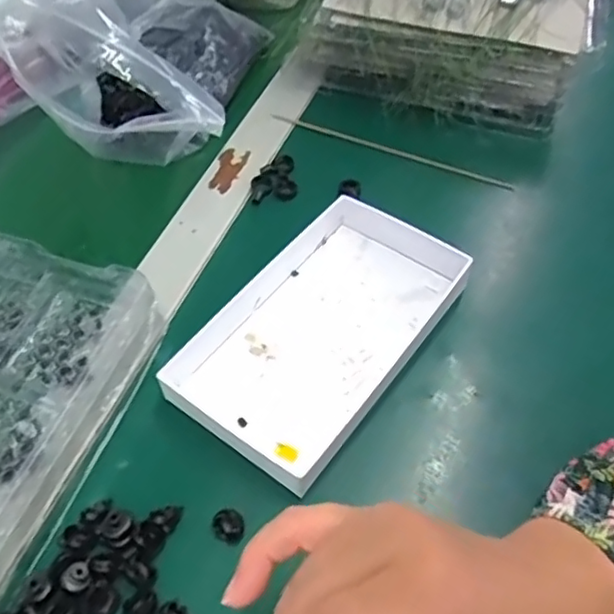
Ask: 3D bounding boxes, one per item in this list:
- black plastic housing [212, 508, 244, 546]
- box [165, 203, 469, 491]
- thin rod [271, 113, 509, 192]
[{"bbox_3d":[-0.039,0.108,0.315,0.015,0.012,0.014,-1,54,1],"label":"black plastic housing"},{"bbox_3d":[0.005,0.008,0.381,0.112,0.023,0.172,31,61,22],"label":"box"},{"bbox_3d":[0.062,-0.119,0.489,0.192,0.011,0.007,19,57,15],"label":"thin rod"}]

